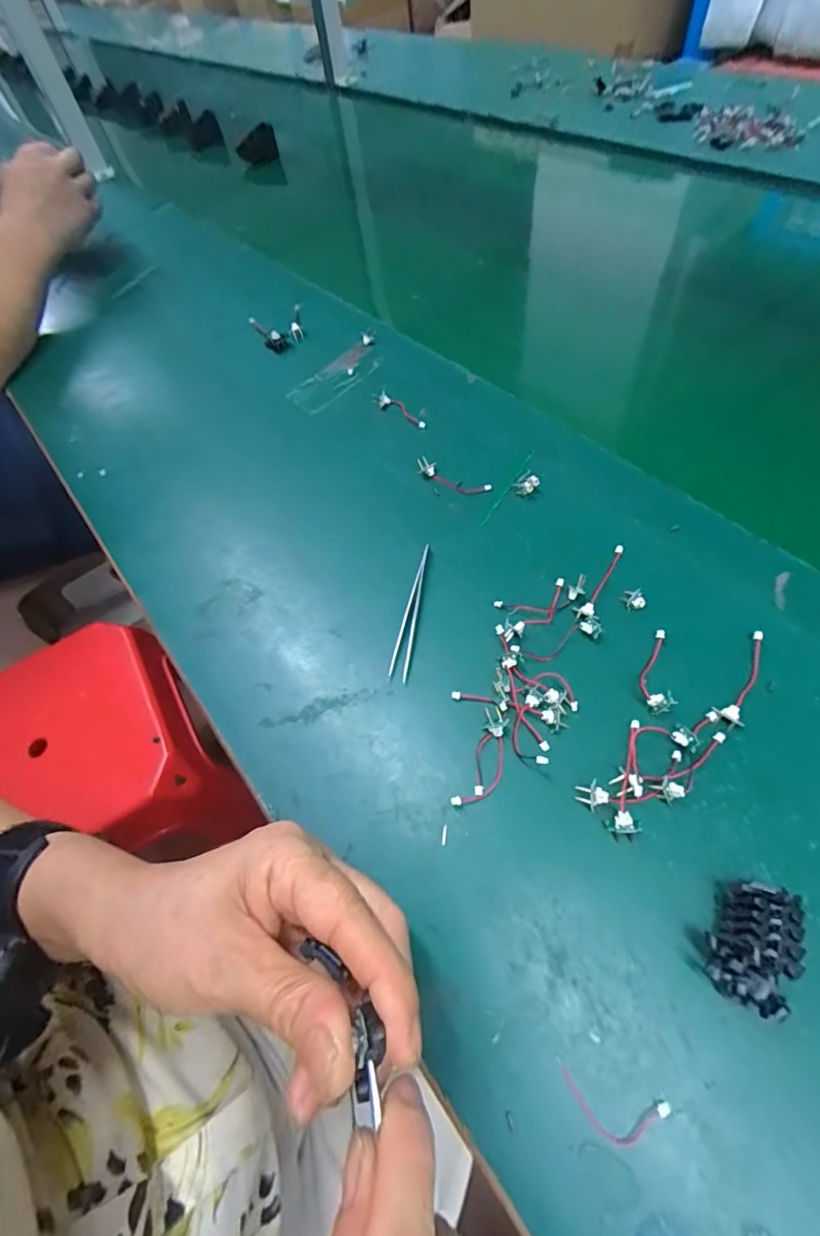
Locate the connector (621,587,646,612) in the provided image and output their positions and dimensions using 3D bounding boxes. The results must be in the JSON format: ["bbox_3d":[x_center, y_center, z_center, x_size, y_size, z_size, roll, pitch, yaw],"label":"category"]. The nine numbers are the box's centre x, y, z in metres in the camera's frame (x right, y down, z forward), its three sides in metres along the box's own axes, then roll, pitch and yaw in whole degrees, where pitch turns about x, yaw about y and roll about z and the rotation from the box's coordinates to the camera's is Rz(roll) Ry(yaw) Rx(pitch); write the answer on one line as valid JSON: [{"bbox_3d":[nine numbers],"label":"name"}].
[{"bbox_3d":[0.142,-0.012,0.320,0.014,0.004,0.014,-17,58,-2],"label":"connector"}]

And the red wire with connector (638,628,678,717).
[{"bbox_3d":[0.141,0.029,0.291,0.014,0.012,0.052,6,60,12],"label":"red wire with connector"}]

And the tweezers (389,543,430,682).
[{"bbox_3d":[0.000,-0.006,0.334,0.011,0.010,0.099,5,60,12],"label":"tweezers"}]

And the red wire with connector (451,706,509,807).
[{"bbox_3d":[0.042,0.077,0.276,0.020,0.006,0.057,17,63,18],"label":"red wire with connector"}]

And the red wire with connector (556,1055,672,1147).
[{"bbox_3d":[0.079,0.196,0.201,0.043,0.004,0.019,13,62,16],"label":"red wire with connector"}]

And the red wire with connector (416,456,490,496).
[{"bbox_3d":[0.032,-0.108,0.386,0.061,0.007,0.016,27,66,23],"label":"red wire with connector"}]

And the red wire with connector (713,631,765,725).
[{"bbox_3d":[0.190,0.032,0.285,0.015,0.006,0.062,28,66,23],"label":"red wire with connector"}]

